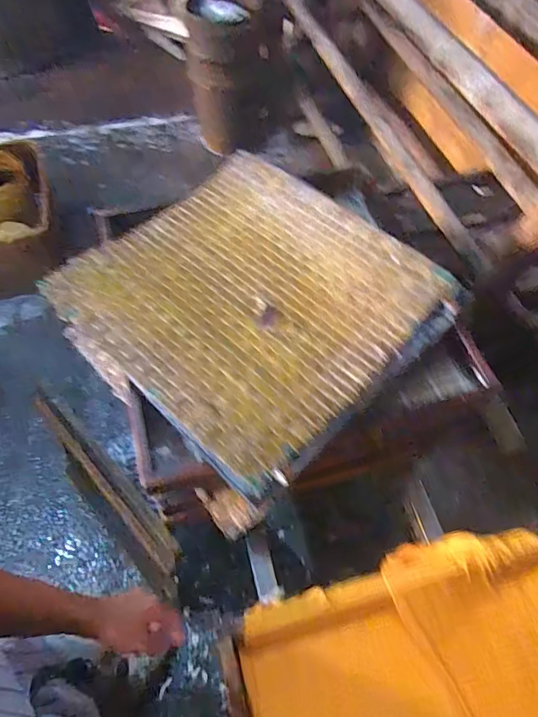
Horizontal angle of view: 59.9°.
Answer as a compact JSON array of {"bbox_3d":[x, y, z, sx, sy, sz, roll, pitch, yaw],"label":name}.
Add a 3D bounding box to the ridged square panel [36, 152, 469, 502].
[{"bbox_3d":[-0.026,-0.108,0.748,0.488,0.047,0.488,39,60,20],"label":"ridged square panel"}]

